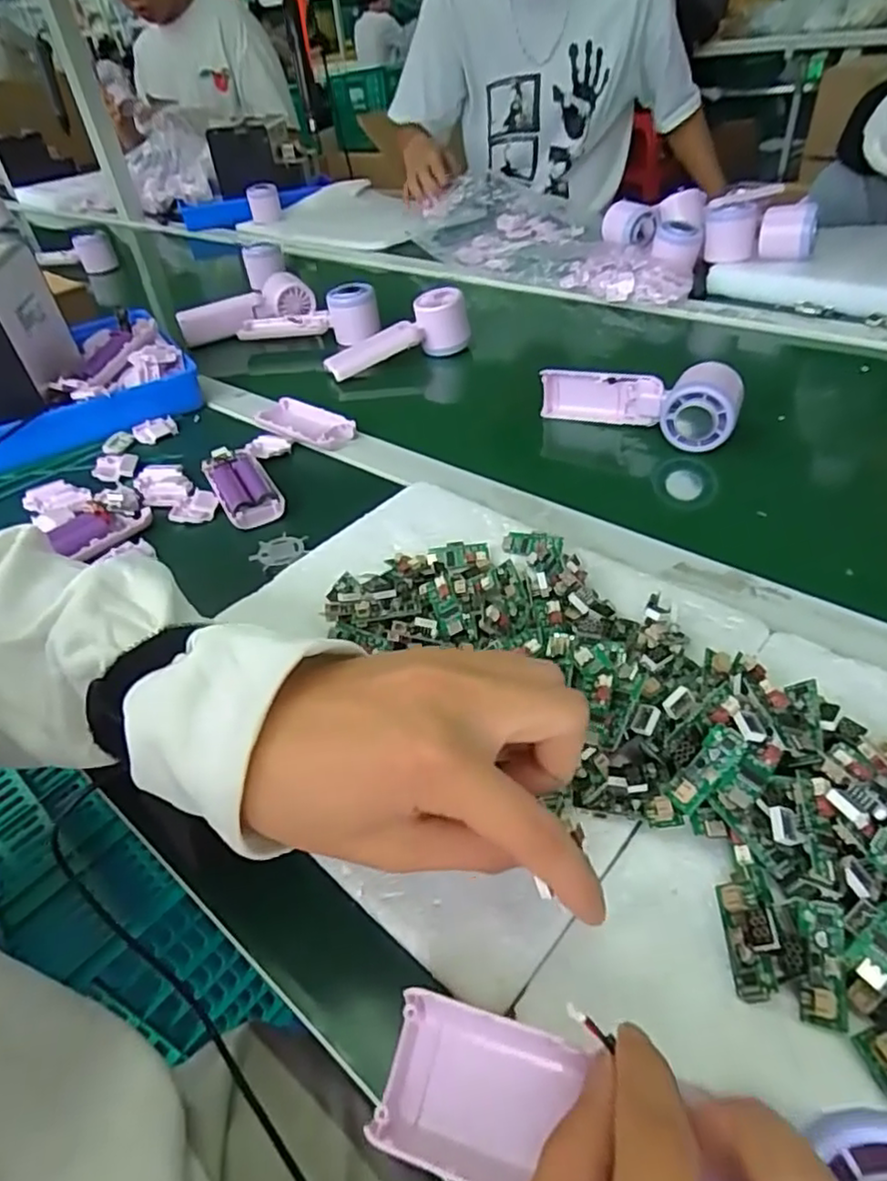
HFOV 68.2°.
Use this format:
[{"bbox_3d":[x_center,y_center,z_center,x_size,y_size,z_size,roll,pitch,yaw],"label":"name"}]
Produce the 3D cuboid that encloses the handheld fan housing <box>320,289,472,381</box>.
[{"bbox_3d":[-0.052,-0.278,0.706,0.155,0.057,0.049,-23,43,-17],"label":"handheld fan housing"}]

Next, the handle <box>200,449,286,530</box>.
[{"bbox_3d":[-0.163,-0.086,0.532,0.045,0.021,0.099,-24,43,-18],"label":"handle"}]

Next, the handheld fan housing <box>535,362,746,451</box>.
[{"bbox_3d":[0.168,-0.167,0.561,0.166,0.054,0.052,23,50,31],"label":"handheld fan housing"}]

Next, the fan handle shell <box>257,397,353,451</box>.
[{"bbox_3d":[-0.130,-0.154,0.608,0.105,0.017,0.047,26,51,33],"label":"fan handle shell"}]

